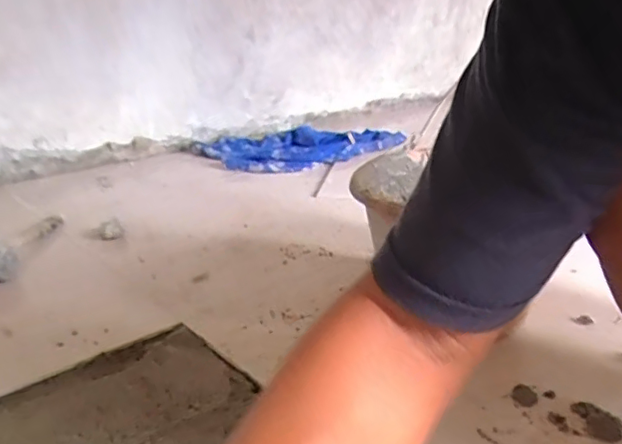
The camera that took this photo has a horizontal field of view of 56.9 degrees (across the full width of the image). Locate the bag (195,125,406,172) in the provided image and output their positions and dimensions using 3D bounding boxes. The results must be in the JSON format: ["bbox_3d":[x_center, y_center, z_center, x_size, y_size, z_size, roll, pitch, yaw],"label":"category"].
[{"bbox_3d":[-0.055,-0.234,1.691,0.486,0.053,0.464,-17,26,-36],"label":"bag"}]

